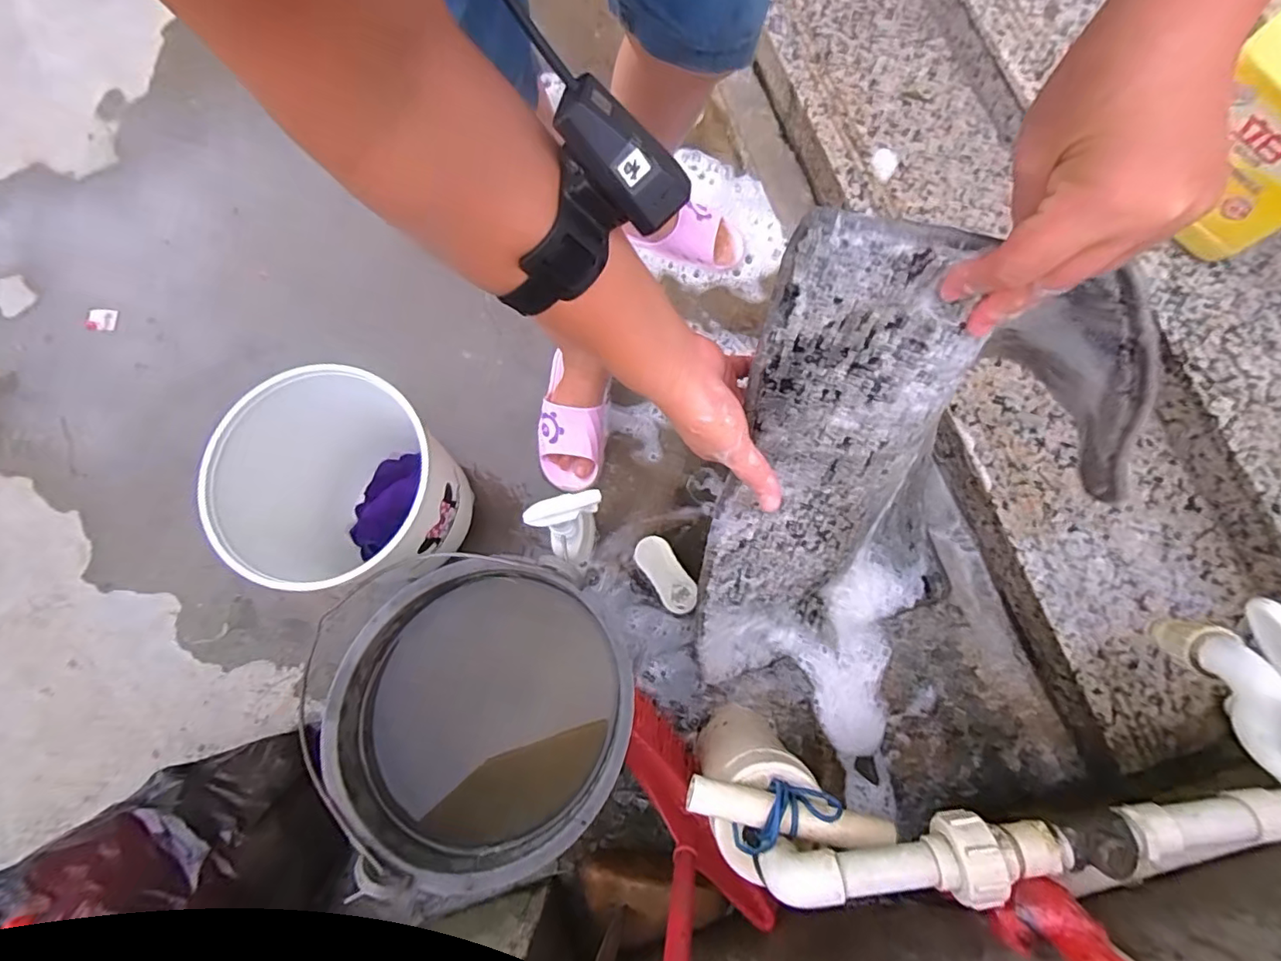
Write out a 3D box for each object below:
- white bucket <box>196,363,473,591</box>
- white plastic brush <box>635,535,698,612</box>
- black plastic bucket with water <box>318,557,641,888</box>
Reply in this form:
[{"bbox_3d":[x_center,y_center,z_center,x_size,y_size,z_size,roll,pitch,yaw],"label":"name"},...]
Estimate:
[{"bbox_3d":[-0.355,0.010,0.744,0.243,0.259,0.228,0,78,0],"label":"white bucket"},{"bbox_3d":[0.037,0.137,0.832,0.050,0.034,0.117,-32,80,-6],"label":"white plastic brush"},{"bbox_3d":[-0.151,0.267,0.694,0.344,0.245,0.319,0,78,0],"label":"black plastic bucket with water"}]

